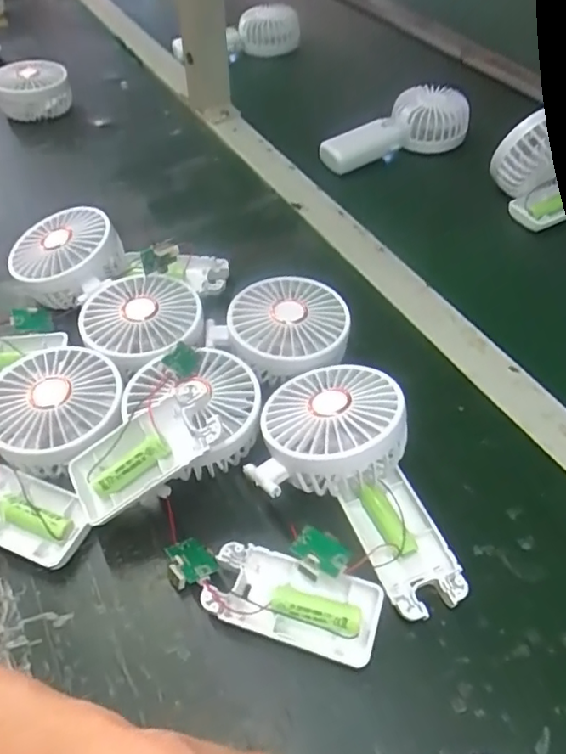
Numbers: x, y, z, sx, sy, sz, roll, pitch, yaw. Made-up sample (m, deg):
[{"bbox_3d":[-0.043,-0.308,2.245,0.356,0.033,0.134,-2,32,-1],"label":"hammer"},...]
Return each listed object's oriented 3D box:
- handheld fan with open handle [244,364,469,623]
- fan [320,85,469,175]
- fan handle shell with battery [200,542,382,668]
[{"bbox_3d":[0.036,0.061,0.345,0.096,0.060,0.159,-16,51,-14],"label":"handheld fan with open handle"},{"bbox_3d":[0.125,-0.271,0.653,0.177,0.056,0.075,-24,53,-20],"label":"fan"},{"bbox_3d":[0.004,0.122,0.319,0.092,0.019,0.044,15,50,12],"label":"fan handle shell with battery"}]

